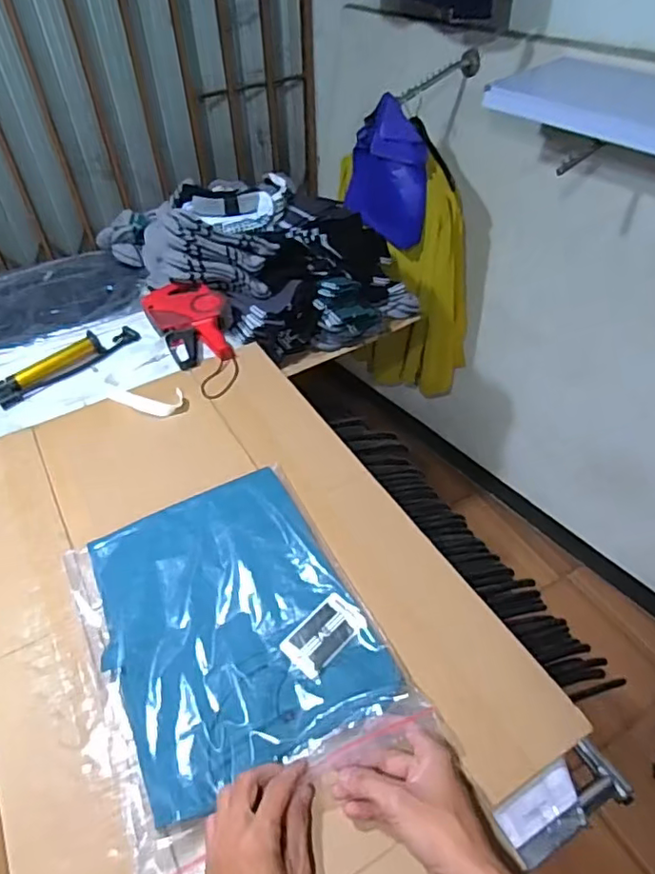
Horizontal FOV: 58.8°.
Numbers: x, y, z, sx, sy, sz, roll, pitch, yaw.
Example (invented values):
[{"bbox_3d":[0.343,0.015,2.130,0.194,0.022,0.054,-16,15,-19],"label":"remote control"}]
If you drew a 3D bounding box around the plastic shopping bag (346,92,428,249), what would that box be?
[{"bbox_3d":[0.157,-0.671,1.501,0.229,0.327,0.046,30,53,20],"label":"plastic shopping bag"}]

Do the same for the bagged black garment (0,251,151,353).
[{"bbox_3d":[-0.542,-0.249,1.111,0.386,0.052,0.282,-12,47,-9],"label":"bagged black garment"}]

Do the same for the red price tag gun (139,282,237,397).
[{"bbox_3d":[-0.214,-0.184,0.997,0.129,0.046,0.281,-25,50,-20],"label":"red price tag gun"}]

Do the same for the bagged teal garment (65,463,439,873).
[{"bbox_3d":[-0.107,0.203,0.628,0.286,0.027,0.368,-21,49,-17],"label":"bagged teal garment"}]

